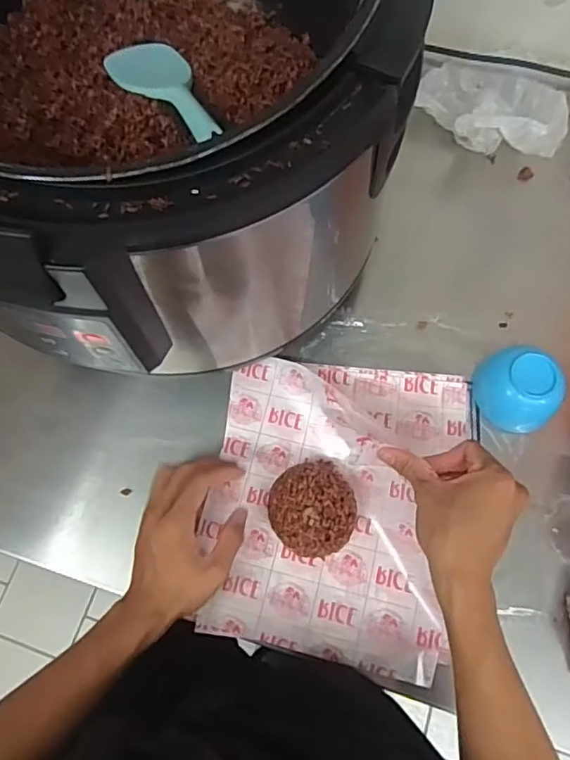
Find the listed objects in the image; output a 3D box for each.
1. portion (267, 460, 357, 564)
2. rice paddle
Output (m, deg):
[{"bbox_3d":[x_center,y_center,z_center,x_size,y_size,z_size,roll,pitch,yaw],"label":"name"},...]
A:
[{"bbox_3d":[0.028,0.122,0.532,0.084,0.044,0.084,0,72,1],"label":"portion"},{"bbox_3d":[-0.100,-0.247,0.469,0.062,0.016,0.155,-32,62,-9],"label":"rice paddle"}]

